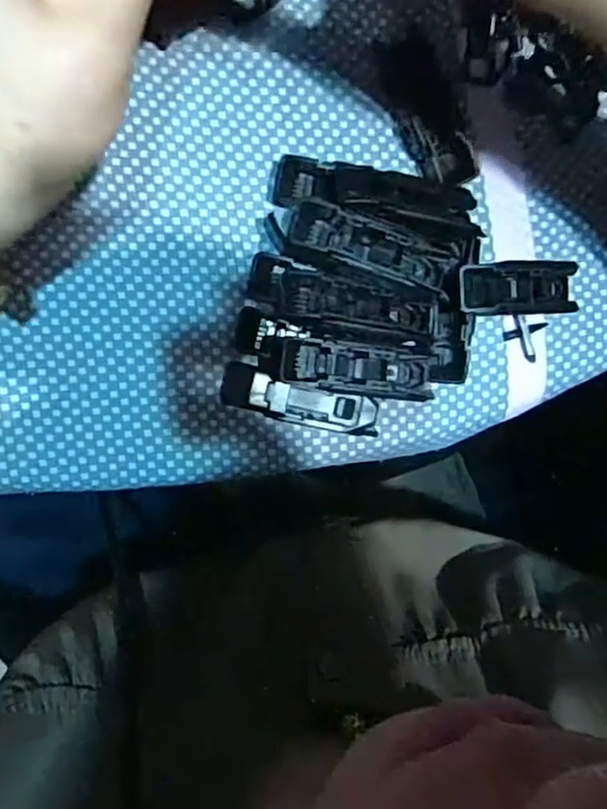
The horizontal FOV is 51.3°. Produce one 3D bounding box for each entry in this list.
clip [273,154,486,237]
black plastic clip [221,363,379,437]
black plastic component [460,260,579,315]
[{"bbox_3d":[0.029,-0.088,0.266,0.085,0.012,0.019,10,92,-8],"label":"clip"},{"bbox_3d":[-0.001,-0.001,0.265,0.066,0.015,0.018,14,92,-8],"label":"black plastic clip"},{"bbox_3d":[0.092,-0.050,0.268,0.066,0.013,0.022,-3,94,-25],"label":"black plastic component"}]

